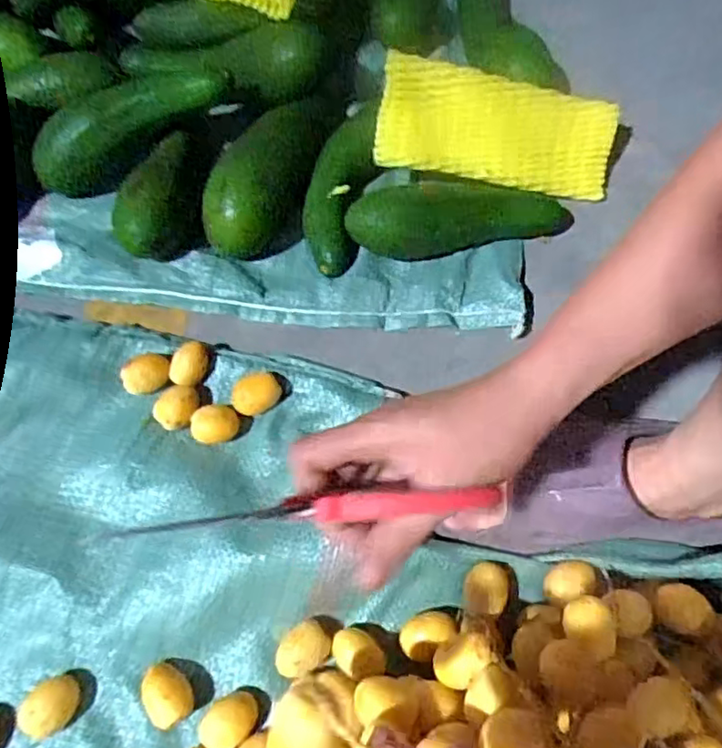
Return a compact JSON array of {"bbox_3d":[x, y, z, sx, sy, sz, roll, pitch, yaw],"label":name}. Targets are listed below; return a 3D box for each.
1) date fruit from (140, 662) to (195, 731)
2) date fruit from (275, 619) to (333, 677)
[{"bbox_3d":[-0.135,0.221,0.423,0.031,0.022,0.041,-42,74,-16],"label":"date fruit"},{"bbox_3d":[-0.042,0.195,0.437,0.041,0.024,0.031,-30,70,-12],"label":"date fruit"}]

